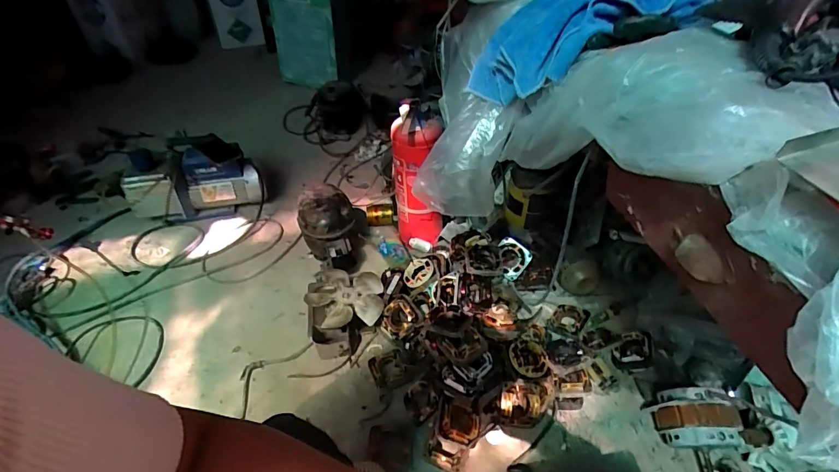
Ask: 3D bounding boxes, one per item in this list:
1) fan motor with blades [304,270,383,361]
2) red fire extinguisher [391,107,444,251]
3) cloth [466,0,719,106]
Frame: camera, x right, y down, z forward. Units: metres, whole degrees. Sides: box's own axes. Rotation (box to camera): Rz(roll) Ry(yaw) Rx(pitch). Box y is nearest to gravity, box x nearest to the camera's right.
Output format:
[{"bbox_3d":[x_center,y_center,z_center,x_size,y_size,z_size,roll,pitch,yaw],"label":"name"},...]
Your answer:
[{"bbox_3d":[-0.177,0.169,1.051,0.180,0.081,0.229,-6,43,-7],"label":"fan motor with blades"},{"bbox_3d":[-0.001,-0.135,1.131,0.110,0.406,0.113,-18,44,-19],"label":"red fire extinguisher"},{"bbox_3d":[0.212,-0.261,0.548,0.325,0.085,0.153,-20,39,20],"label":"cloth"}]

